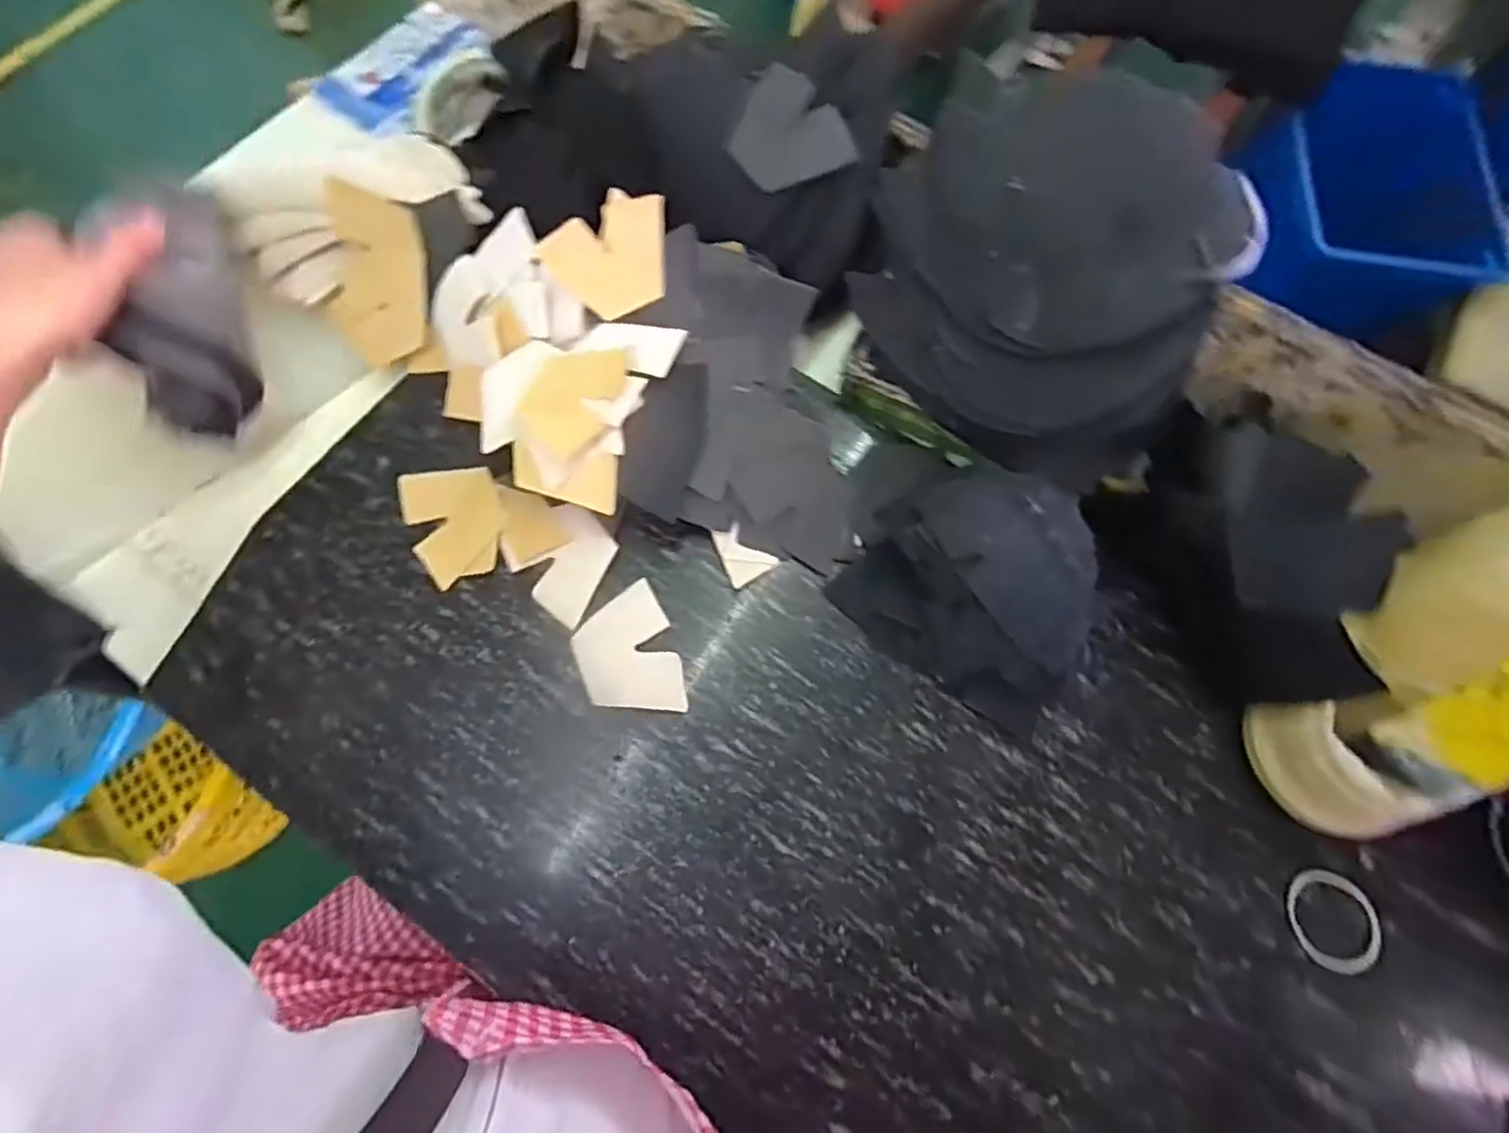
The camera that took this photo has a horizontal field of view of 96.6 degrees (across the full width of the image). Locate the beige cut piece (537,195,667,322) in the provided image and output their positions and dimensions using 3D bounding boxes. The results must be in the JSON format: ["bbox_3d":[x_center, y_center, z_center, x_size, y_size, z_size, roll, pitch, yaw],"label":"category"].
[{"bbox_3d":[-0.086,-0.191,0.422,0.079,0.011,0.057,-30,114,-7],"label":"beige cut piece"}]

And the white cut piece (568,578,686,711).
[{"bbox_3d":[-0.074,0.053,0.396,0.055,0.004,0.077,-21,74,-8],"label":"white cut piece"}]

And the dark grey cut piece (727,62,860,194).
[{"bbox_3d":[0.018,-0.260,0.408,0.060,0.004,0.074,-39,82,12],"label":"dark grey cut piece"}]

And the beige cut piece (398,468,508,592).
[{"bbox_3d":[-0.187,-0.031,0.422,0.059,0.008,0.077,-24,75,-9],"label":"beige cut piece"}]

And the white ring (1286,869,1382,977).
[{"bbox_3d":[0.311,0.190,0.360,0.049,0.005,0.048,0,73,-1],"label":"white ring"}]

